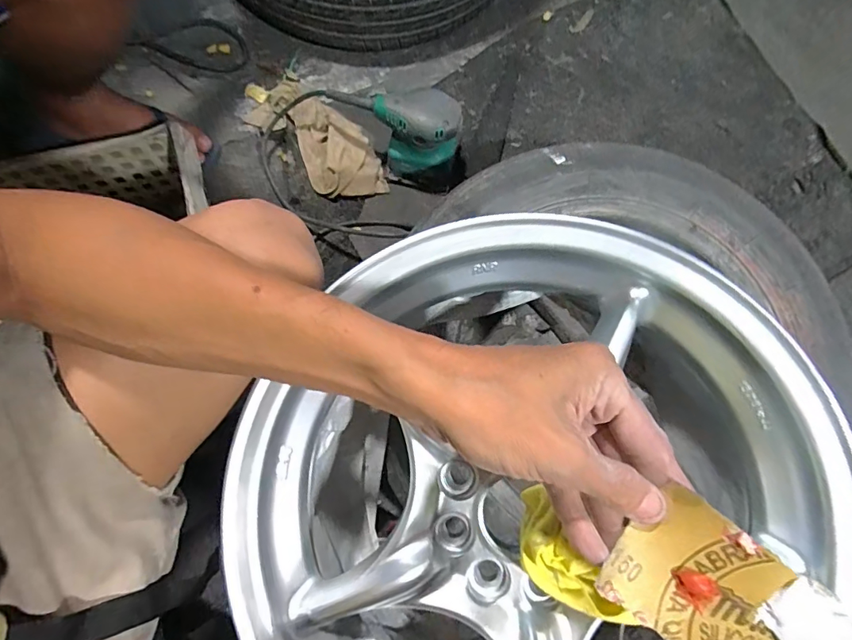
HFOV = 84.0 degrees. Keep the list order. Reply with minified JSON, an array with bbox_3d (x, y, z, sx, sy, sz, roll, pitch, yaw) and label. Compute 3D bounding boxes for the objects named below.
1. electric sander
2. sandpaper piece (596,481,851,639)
[{"bbox_3d":[-0.005,-0.254,0.679,0.108,0.119,0.105,-19,80,-5],"label":"electric sander"},{"bbox_3d":[0.142,0.134,0.215,0.107,0.011,0.064,37,107,13],"label":"sandpaper piece"}]

